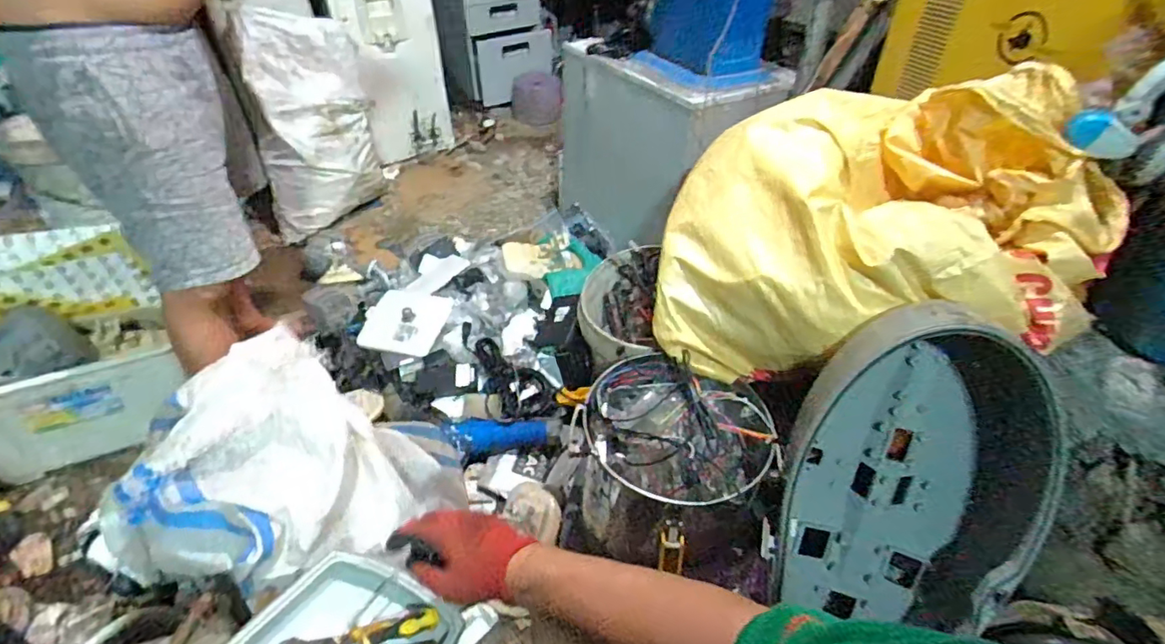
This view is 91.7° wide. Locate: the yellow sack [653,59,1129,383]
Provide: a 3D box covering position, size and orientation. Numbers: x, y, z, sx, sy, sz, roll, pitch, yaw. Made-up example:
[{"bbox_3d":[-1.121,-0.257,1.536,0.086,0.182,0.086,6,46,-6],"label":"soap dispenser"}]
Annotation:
[{"bbox_3d":[0.408,-0.127,0.862,0.553,0.380,0.328,8,41,8],"label":"yellow sack"}]

